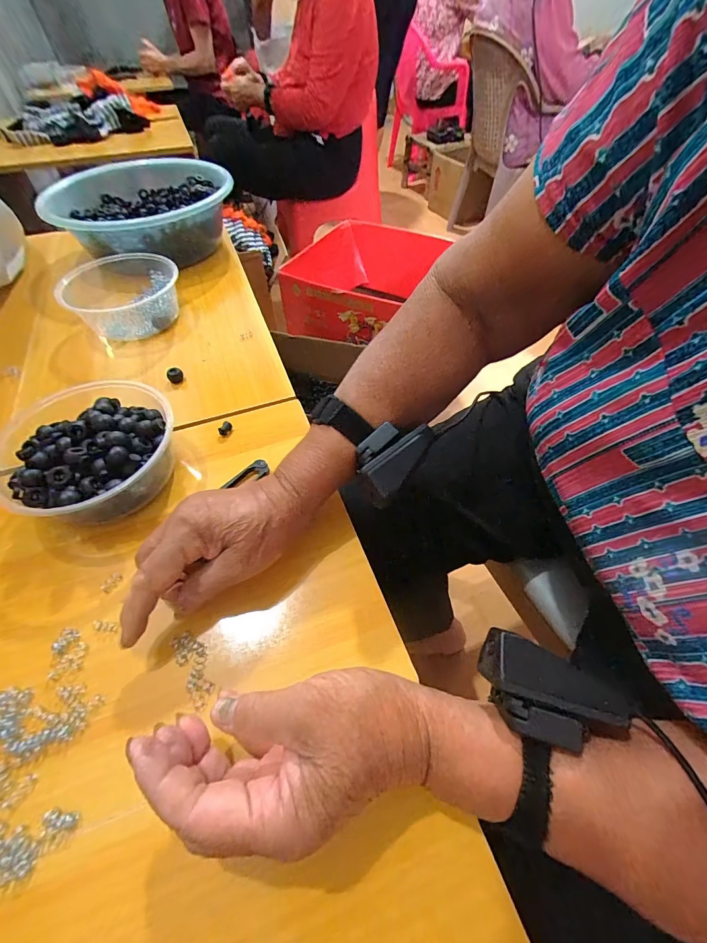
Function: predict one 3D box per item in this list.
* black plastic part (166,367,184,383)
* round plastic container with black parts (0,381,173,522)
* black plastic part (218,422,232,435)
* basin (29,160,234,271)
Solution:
[{"bbox_3d":[-0.208,-0.113,0.433,0.014,0.011,0.015,19,56,13],"label":"black plastic part"},{"bbox_3d":[-0.238,-0.014,0.332,0.130,0.057,0.136,0,54,0],"label":"round plastic container with black parts"},{"bbox_3d":[-0.132,-0.045,0.385,0.008,0.008,0.016,21,56,14],"label":"black plastic part"},{"bbox_3d":[-0.317,-0.405,0.599,0.274,0.092,0.243,-39,65,-24],"label":"basin"}]

